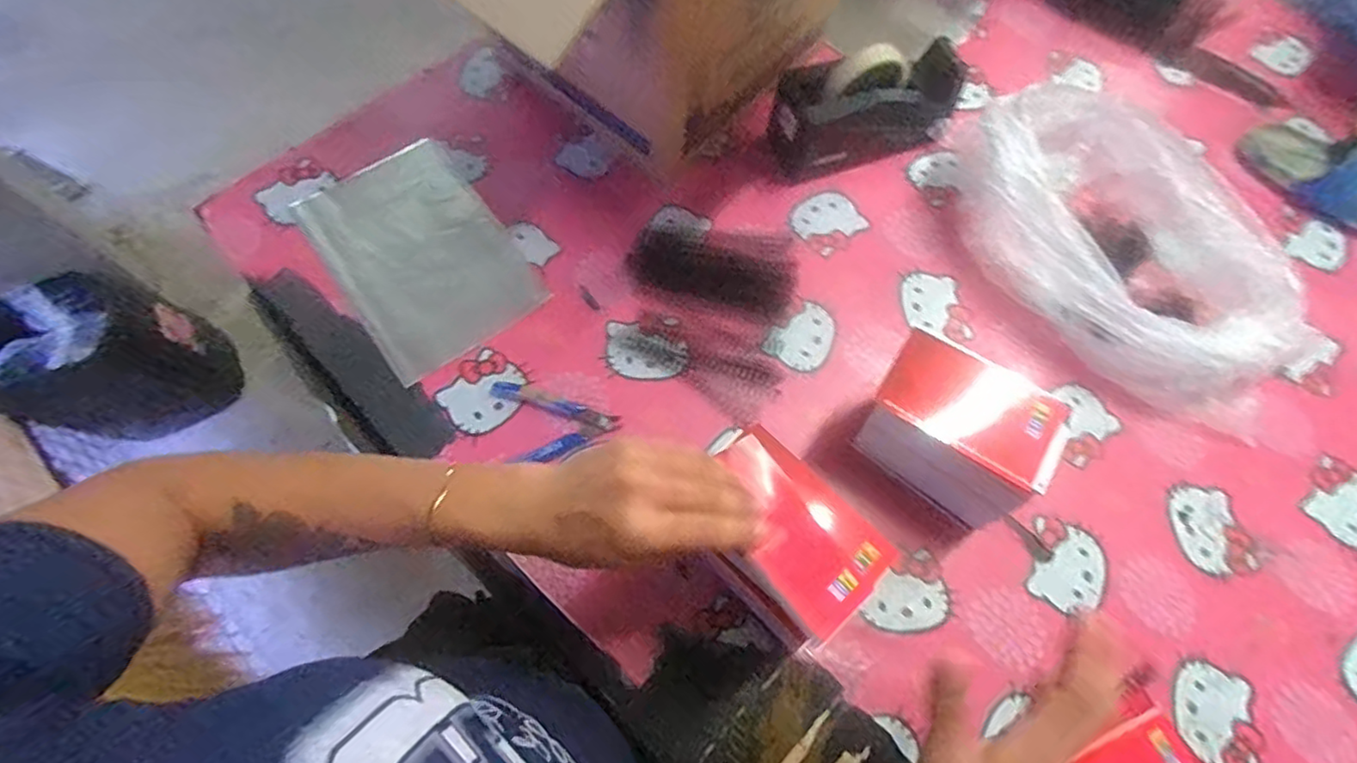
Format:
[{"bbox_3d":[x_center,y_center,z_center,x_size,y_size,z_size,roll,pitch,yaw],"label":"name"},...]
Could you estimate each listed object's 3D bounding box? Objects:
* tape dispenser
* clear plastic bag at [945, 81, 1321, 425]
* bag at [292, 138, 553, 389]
[{"bbox_3d":[0.202,-0.297,0.687,0.206,0.110,0.076,-18,70,-10],"label":"tape dispenser"},{"bbox_3d":[0.457,-0.142,0.641,0.249,0.106,0.354,-28,72,-13],"label":"clear plastic bag"},{"bbox_3d":[-0.265,-0.133,0.657,0.163,0.010,0.245,-35,74,-15],"label":"bag"}]

